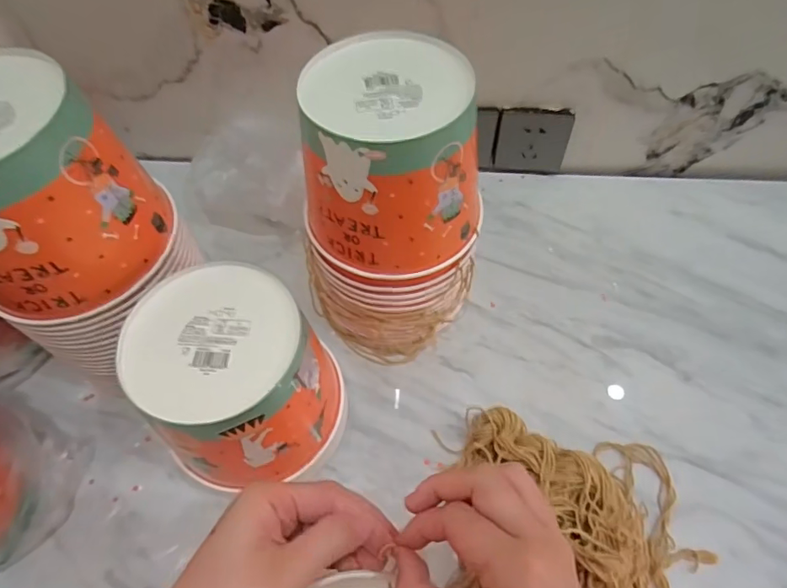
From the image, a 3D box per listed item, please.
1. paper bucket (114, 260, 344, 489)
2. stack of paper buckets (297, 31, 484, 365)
[{"bbox_3d":[-0.121,0.067,0.413,0.123,0.125,0.135,-1,58,1],"label":"paper bucket"},{"bbox_3d":[0.003,-0.067,0.464,0.143,0.250,0.158,0,58,1],"label":"stack of paper buckets"}]

